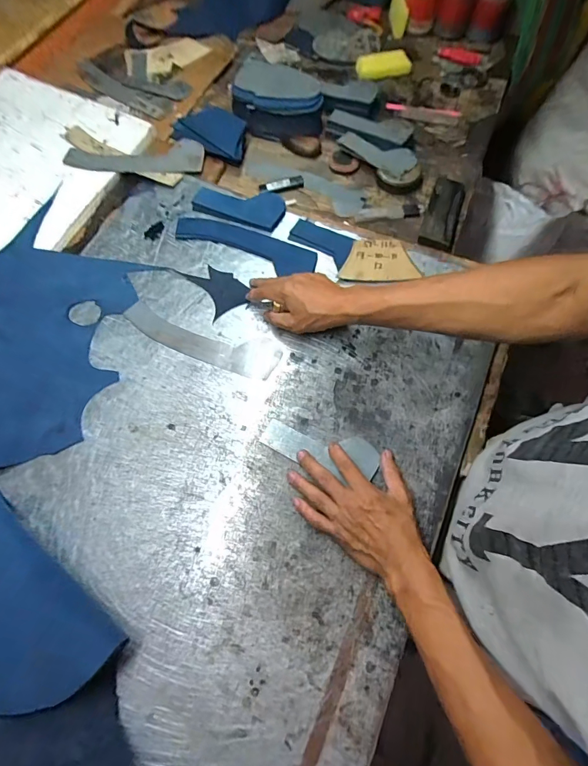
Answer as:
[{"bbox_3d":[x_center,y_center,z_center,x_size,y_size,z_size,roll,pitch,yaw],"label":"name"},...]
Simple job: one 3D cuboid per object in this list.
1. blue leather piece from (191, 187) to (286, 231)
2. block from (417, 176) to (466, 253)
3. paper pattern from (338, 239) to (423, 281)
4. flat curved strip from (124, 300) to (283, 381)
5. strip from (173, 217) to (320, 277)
[{"bbox_3d":[-0.088,-0.295,0.643,0.146,0.015,0.076,19,69,8],"label":"blue leather piece"},{"bbox_3d":[0.252,-0.285,0.663,0.057,0.021,0.175,18,69,7],"label":"block"},{"bbox_3d":[0.127,-0.189,0.600,0.110,0.004,0.073,-1,69,-1],"label":"paper pattern"},{"bbox_3d":[-0.133,-0.064,0.560,0.229,0.004,0.061,20,69,8],"label":"flat curved strip"},{"bbox_3d":[-0.076,-0.220,0.620,0.228,0.006,0.059,20,78,8],"label":"strip"}]

